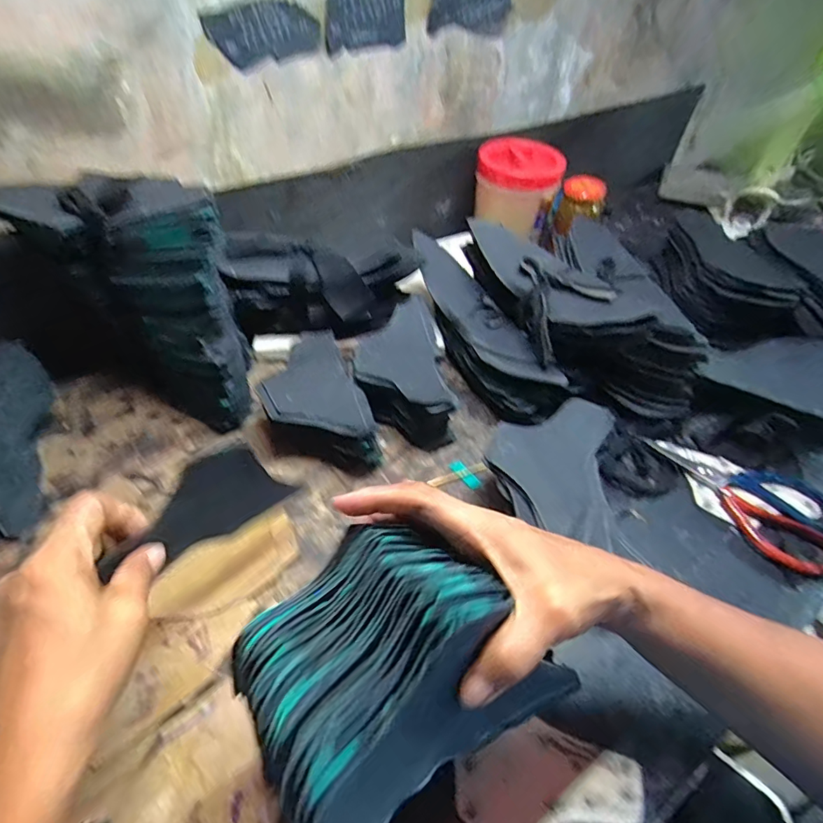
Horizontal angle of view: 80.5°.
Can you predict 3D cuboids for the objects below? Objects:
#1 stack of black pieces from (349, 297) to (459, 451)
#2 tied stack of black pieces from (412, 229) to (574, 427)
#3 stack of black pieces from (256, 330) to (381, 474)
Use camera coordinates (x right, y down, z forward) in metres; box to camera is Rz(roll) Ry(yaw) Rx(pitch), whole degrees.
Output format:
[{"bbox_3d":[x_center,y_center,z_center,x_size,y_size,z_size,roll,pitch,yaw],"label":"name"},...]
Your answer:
[{"bbox_3d":[-0.014,-0.037,0.516,0.089,0.075,0.160,-7,47,-11],"label":"stack of black pieces"},{"bbox_3d":[0.074,-0.097,0.560,0.072,0.084,0.263,-20,64,-21],"label":"tied stack of black pieces"},{"bbox_3d":[-0.098,-0.003,0.486,0.095,0.060,0.161,-16,49,-19],"label":"stack of black pieces"}]

